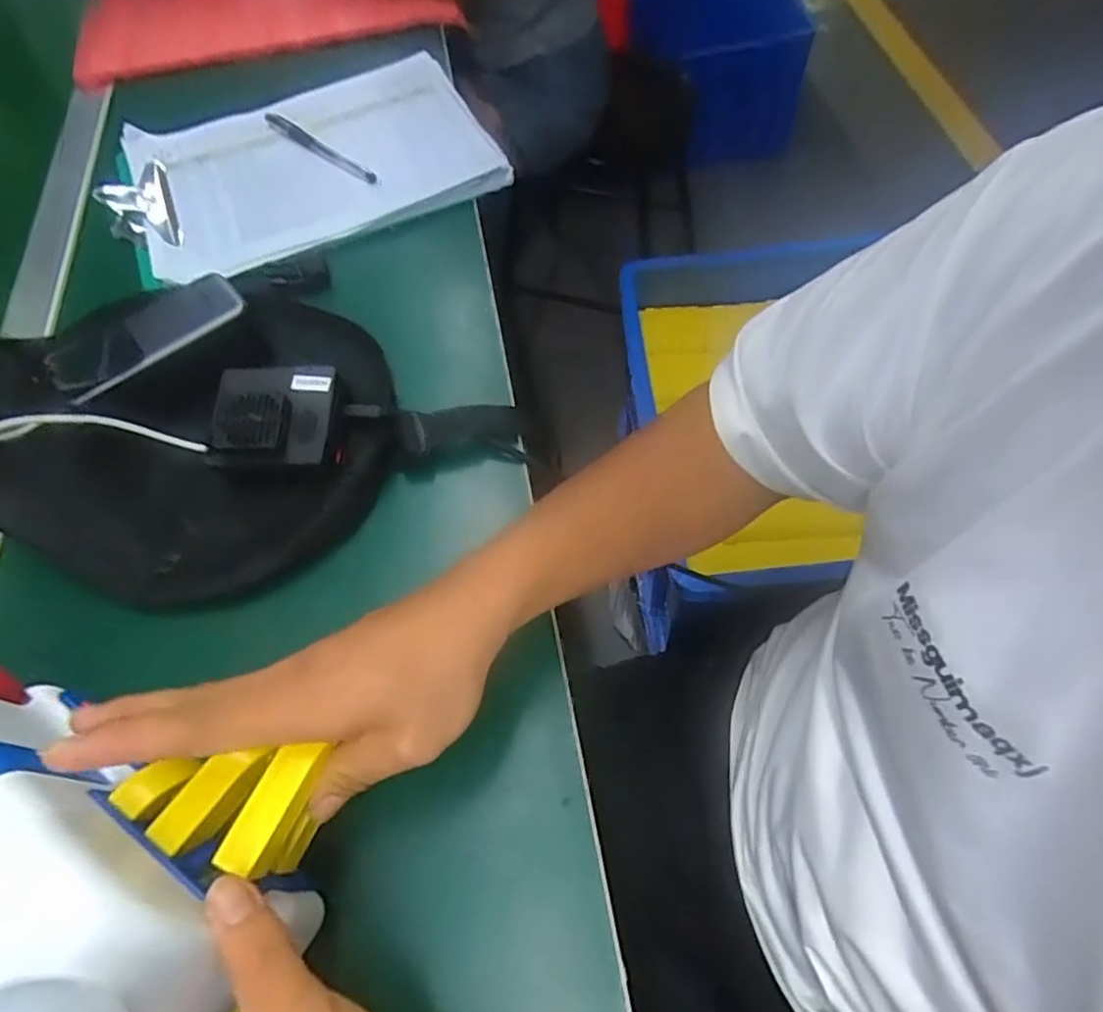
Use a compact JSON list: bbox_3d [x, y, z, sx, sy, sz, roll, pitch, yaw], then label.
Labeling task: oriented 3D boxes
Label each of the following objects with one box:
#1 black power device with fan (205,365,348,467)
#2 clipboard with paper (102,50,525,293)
[{"bbox_3d":[-0.181,-0.057,0.450,0.076,0.044,0.071,-3,61,3],"label":"black power device with fan"},{"bbox_3d":[-0.238,-0.332,0.623,0.328,0.019,0.275,-25,64,-12],"label":"clipboard with paper"}]

